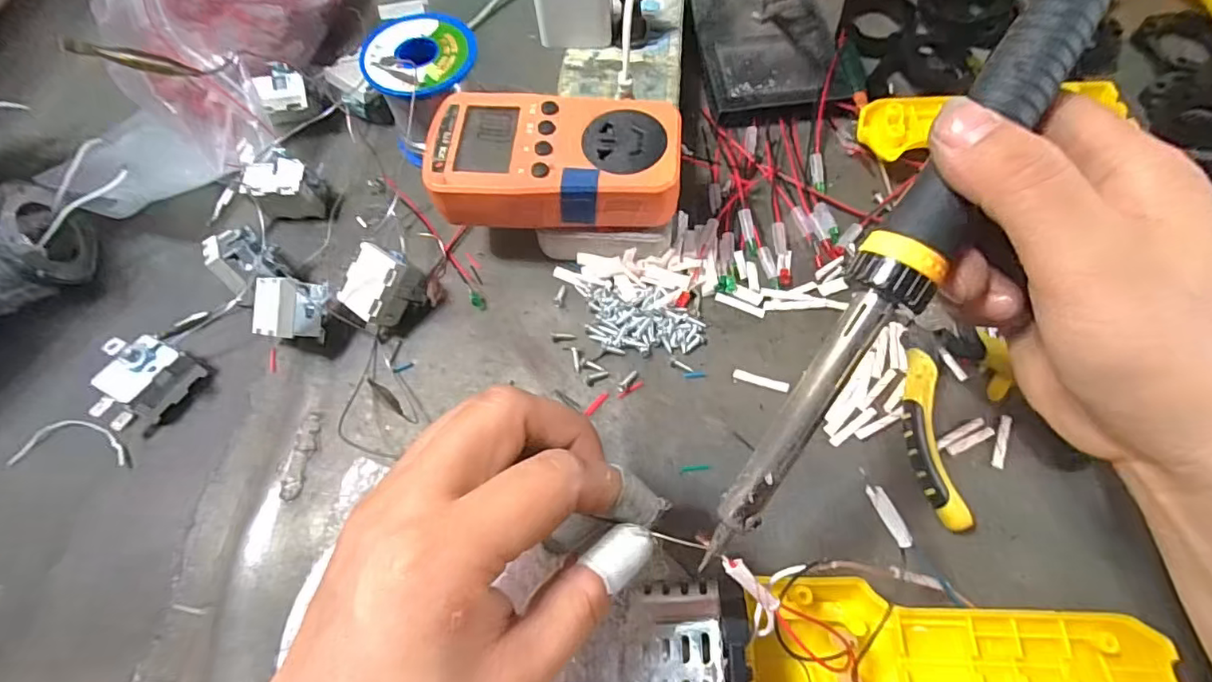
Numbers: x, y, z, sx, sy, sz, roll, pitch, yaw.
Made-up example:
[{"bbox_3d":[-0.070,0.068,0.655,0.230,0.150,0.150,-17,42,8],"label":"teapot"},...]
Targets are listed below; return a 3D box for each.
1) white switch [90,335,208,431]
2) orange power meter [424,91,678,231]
[{"bbox_3d":[-0.243,0.022,0.287,0.028,0.030,0.045,26,71,12],"label":"white switch"},{"bbox_3d":[-0.026,-0.095,0.289,0.124,0.032,0.065,0,66,2],"label":"orange power meter"}]

